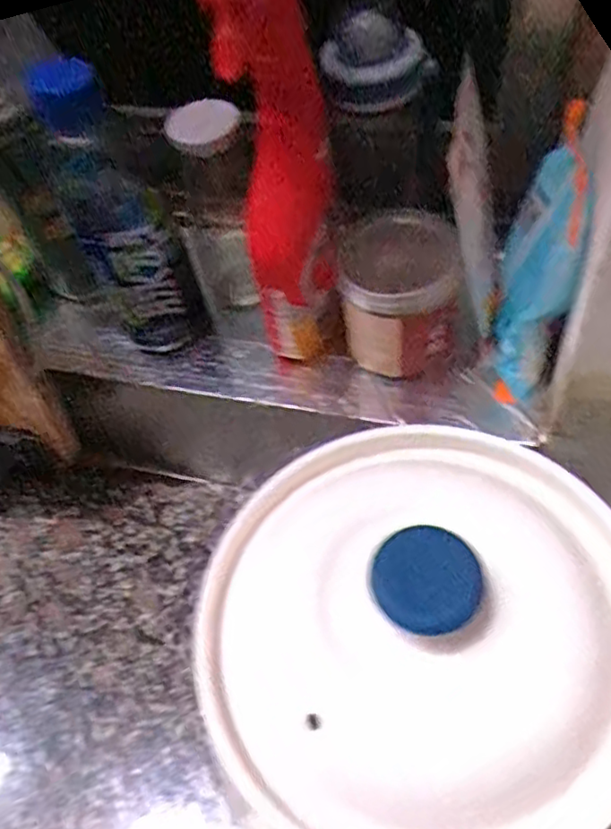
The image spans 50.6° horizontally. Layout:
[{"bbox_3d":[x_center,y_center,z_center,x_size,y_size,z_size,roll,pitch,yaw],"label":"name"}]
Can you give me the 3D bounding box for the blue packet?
[{"bbox_3d":[0.153,-0.098,0.421,0.046,0.184,0.035,15,21,16],"label":"blue packet"}]

